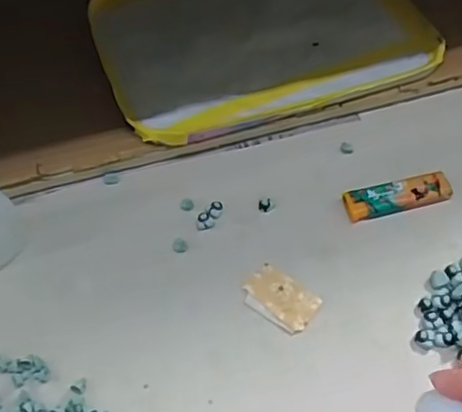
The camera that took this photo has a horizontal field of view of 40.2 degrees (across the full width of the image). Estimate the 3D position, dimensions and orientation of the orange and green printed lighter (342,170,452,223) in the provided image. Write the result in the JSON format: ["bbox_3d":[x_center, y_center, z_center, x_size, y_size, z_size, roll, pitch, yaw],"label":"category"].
[{"bbox_3d":[0.122,-0.007,0.459,0.079,0.008,0.026,-11,55,-7],"label":"orange and green printed lighter"}]

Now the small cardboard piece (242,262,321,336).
[{"bbox_3d":[0.033,0.061,0.420,0.047,0.004,0.033,33,61,21],"label":"small cardboard piece"}]

